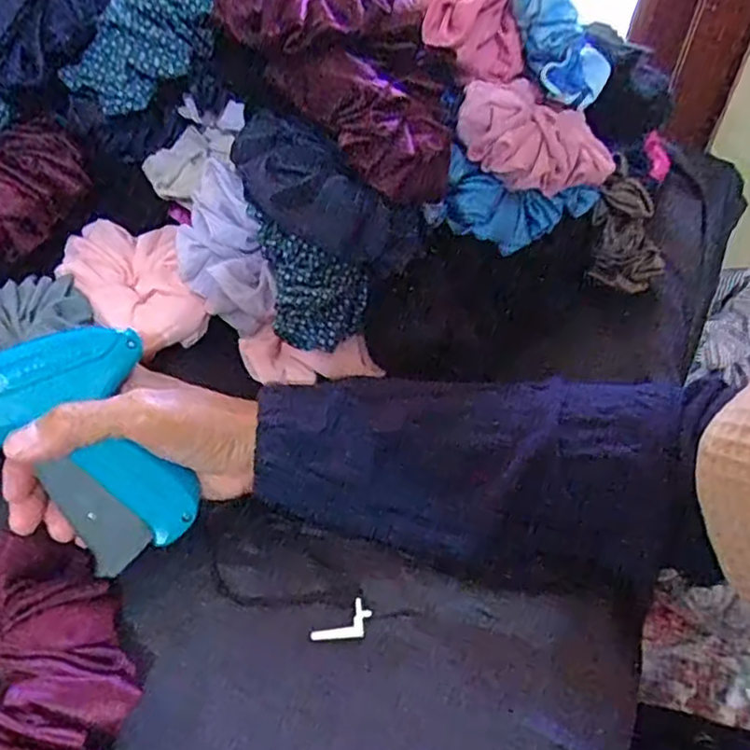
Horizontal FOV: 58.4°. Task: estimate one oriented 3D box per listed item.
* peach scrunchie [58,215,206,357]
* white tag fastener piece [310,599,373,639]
[{"bbox_3d":[-0.163,-0.062,0.455,0.076,0.033,0.110,-18,53,-17],"label":"peach scrunchie"},{"bbox_3d":[-0.015,0.127,0.335,0.030,0.004,0.016,-28,56,-24],"label":"white tag fastener piece"}]

